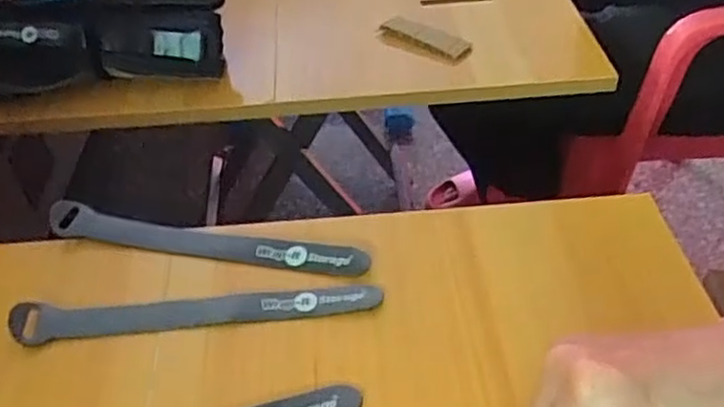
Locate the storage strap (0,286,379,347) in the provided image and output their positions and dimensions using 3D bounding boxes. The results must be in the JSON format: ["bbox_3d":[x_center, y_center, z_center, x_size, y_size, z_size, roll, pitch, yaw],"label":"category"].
[{"bbox_3d":[-0.088,0.057,0.367,0.194,0.009,0.022,-5,50,-4],"label":"storage strap"}]

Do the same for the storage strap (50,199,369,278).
[{"bbox_3d":[-0.092,0.020,0.400,0.192,0.013,0.022,7,44,9],"label":"storage strap"}]

